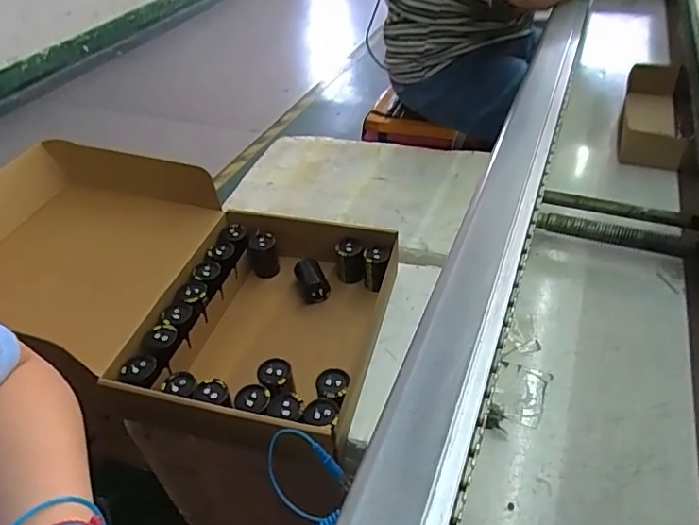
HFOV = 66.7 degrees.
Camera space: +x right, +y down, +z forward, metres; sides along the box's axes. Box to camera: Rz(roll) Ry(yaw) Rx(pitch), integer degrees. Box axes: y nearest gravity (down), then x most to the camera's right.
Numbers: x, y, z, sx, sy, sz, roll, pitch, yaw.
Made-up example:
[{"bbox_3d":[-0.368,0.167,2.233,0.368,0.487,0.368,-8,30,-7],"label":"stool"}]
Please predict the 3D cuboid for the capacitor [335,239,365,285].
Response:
[{"bbox_3d":[0.000,-0.001,0.697,0.032,0.052,0.032,-8,42,-5],"label":"capacitor"}]

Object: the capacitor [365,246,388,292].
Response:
[{"bbox_3d":[0.034,0.010,0.681,0.030,0.057,0.030,-2,41,2],"label":"capacitor"}]

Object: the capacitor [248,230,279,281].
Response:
[{"bbox_3d":[-0.115,-0.013,0.717,0.034,0.049,0.040,-10,42,-8],"label":"capacitor"}]

